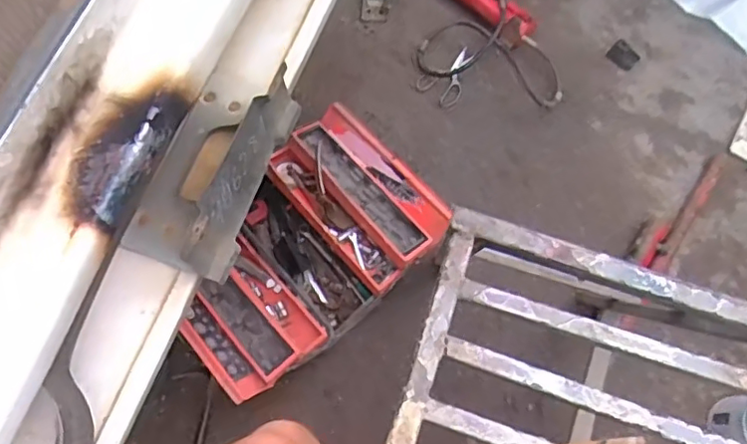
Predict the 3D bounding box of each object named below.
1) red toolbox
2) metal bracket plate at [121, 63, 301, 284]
[{"bbox_3d":[-0.182,0.059,1.519,0.648,0.202,0.444,-40,75,-13],"label":"red toolbox"},{"bbox_3d":[-0.228,-0.081,0.860,0.141,0.110,0.290,20,71,7],"label":"metal bracket plate"}]

